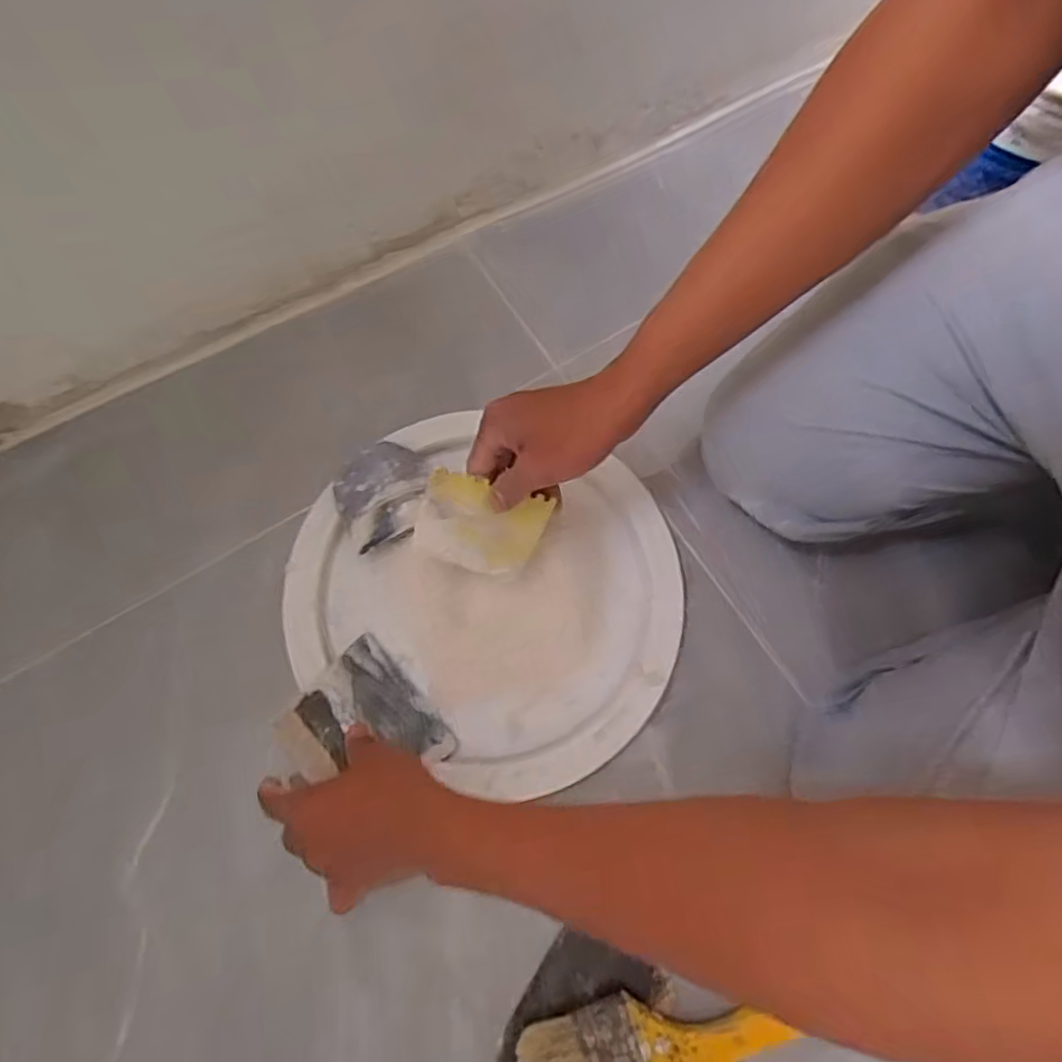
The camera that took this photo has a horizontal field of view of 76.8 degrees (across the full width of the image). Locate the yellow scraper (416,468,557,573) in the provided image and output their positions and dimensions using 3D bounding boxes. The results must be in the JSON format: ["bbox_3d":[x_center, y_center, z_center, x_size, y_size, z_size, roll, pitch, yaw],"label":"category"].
[{"bbox_3d":[-0.035,-0.002,0.471,0.085,0.074,0.004,14,36,-9],"label":"yellow scraper"}]

